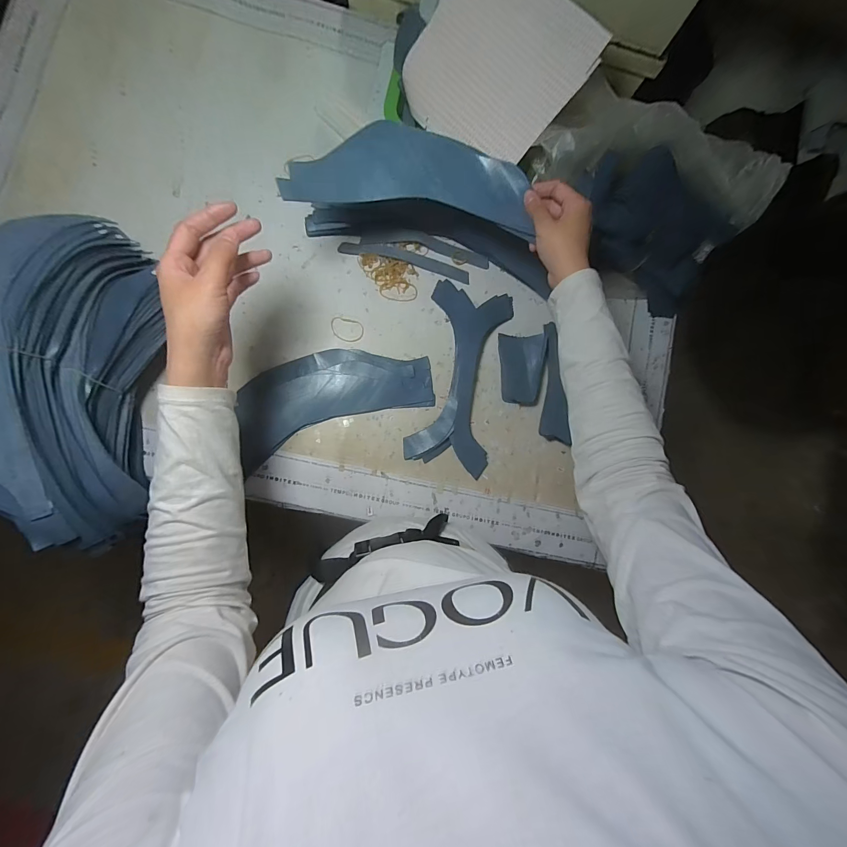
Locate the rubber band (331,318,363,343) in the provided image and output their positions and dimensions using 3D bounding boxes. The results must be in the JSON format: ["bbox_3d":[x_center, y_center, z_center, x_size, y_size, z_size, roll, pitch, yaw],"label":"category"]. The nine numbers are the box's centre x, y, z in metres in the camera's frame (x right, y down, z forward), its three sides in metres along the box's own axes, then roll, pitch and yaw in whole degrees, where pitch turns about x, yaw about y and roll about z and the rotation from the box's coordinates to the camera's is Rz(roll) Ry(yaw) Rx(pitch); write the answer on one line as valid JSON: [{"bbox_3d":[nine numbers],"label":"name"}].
[{"bbox_3d":[-0.106,-0.130,0.502,0.045,0.004,0.033,10,85,-5],"label":"rubber band"}]

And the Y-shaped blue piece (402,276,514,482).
[{"bbox_3d":[0.053,-0.067,0.505,0.113,0.018,0.256,12,85,-5],"label":"Y-shaped blue piece"}]

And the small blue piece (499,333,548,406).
[{"bbox_3d":[0.139,-0.076,0.514,0.061,0.025,0.097,2,86,-6],"label":"small blue piece"}]

